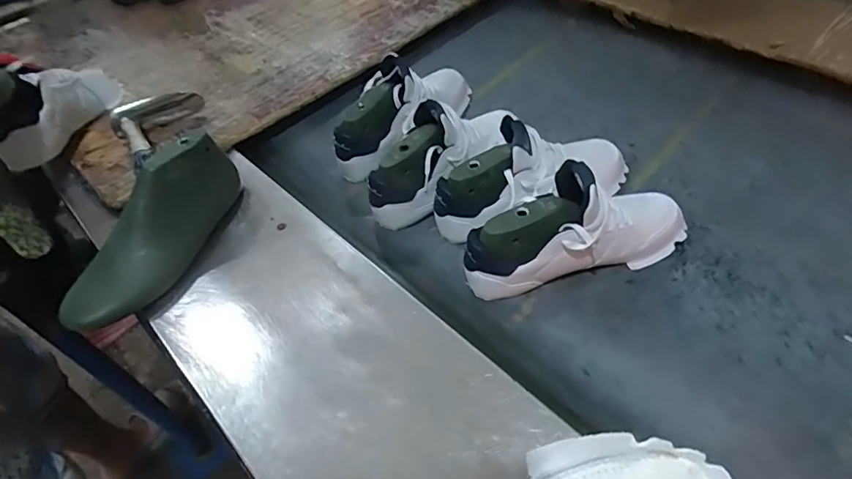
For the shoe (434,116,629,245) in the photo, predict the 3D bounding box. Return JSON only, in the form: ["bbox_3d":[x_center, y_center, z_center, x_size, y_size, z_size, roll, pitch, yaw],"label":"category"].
[{"bbox_3d":[0.144,-0.093,0.658,0.291,0.118,0.086,-21,54,-14],"label":"shoe"}]

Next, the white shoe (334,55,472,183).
[{"bbox_3d":[-0.035,-0.218,0.782,0.098,0.125,0.270,28,58,22],"label":"white shoe"}]

